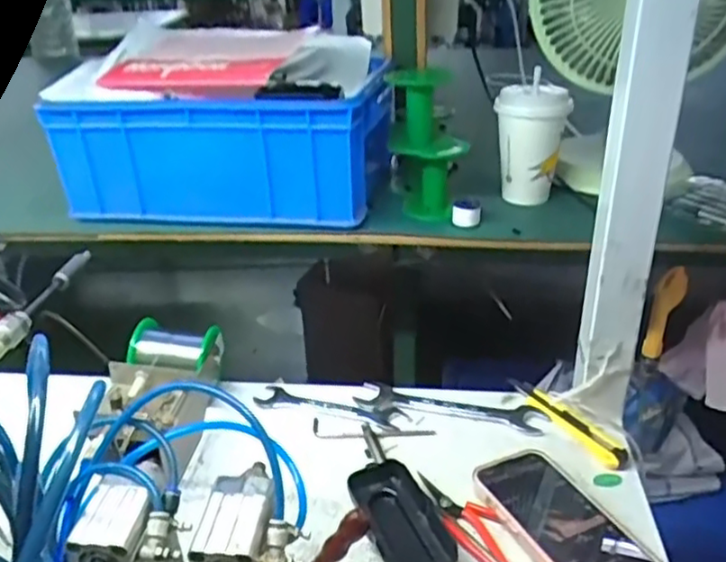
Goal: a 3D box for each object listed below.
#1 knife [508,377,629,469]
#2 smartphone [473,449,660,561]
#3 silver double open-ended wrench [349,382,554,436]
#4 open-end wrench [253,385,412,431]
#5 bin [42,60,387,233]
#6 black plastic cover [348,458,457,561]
[{"bbox_3d":[0.189,0.126,0.628,0.026,0.009,0.132,-18,32,-27],"label":"knife"},{"bbox_3d":[0.153,0.186,0.517,0.079,0.018,0.156,-16,32,-24],"label":"smartphone"},{"bbox_3d":[0.083,0.122,0.648,0.179,0.009,0.036,7,30,15],"label":"silver double open-ended wrench"},{"bbox_3d":[-0.031,0.122,0.657,0.149,0.005,0.032,8,30,18],"label":"open-end wrench"},{"bbox_3d":[-0.146,-0.159,0.749,0.327,0.124,0.194,4,29,12],"label":"bin"},{"bbox_3d":[0.030,0.186,0.519,0.056,0.024,0.112,-13,30,-19],"label":"black plastic cover"}]

